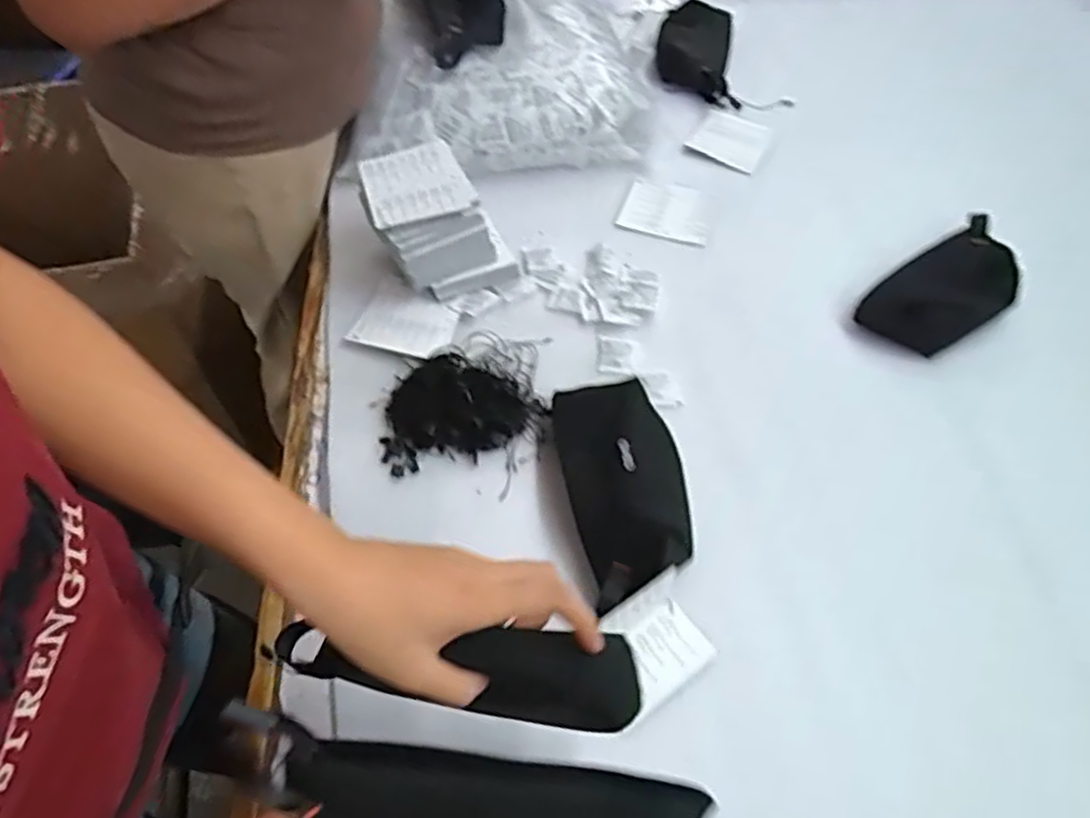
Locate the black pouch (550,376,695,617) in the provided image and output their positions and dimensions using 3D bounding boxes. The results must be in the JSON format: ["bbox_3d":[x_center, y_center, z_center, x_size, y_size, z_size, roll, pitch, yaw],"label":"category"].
[{"bbox_3d":[0.062,0.060,0.584,0.088,0.051,0.199,-9,55,-6],"label":"black pouch"}]

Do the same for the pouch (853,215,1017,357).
[{"bbox_3d":[0.412,-0.123,0.731,0.201,0.022,0.089,-30,60,-20],"label":"pouch"}]

